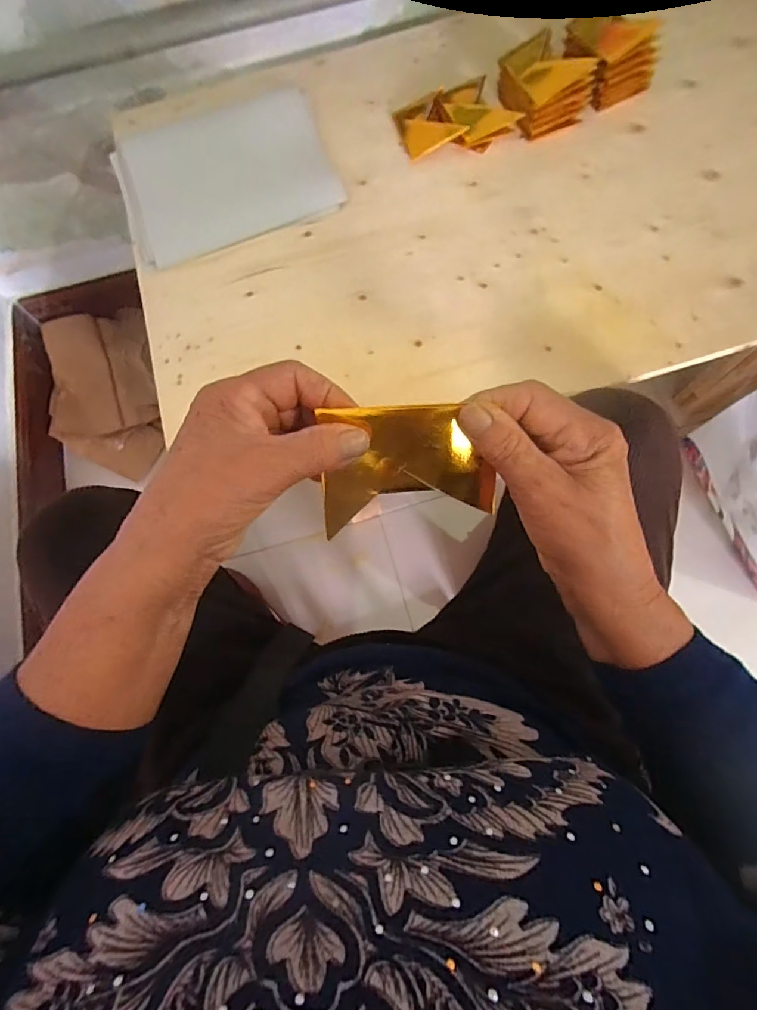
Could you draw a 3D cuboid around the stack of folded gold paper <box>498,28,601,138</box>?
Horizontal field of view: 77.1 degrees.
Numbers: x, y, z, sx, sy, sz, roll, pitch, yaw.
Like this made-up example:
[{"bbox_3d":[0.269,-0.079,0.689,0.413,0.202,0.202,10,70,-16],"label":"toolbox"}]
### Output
[{"bbox_3d":[0.214,-0.542,0.608,0.091,0.062,0.101,-14,72,-2],"label":"stack of folded gold paper"}]

